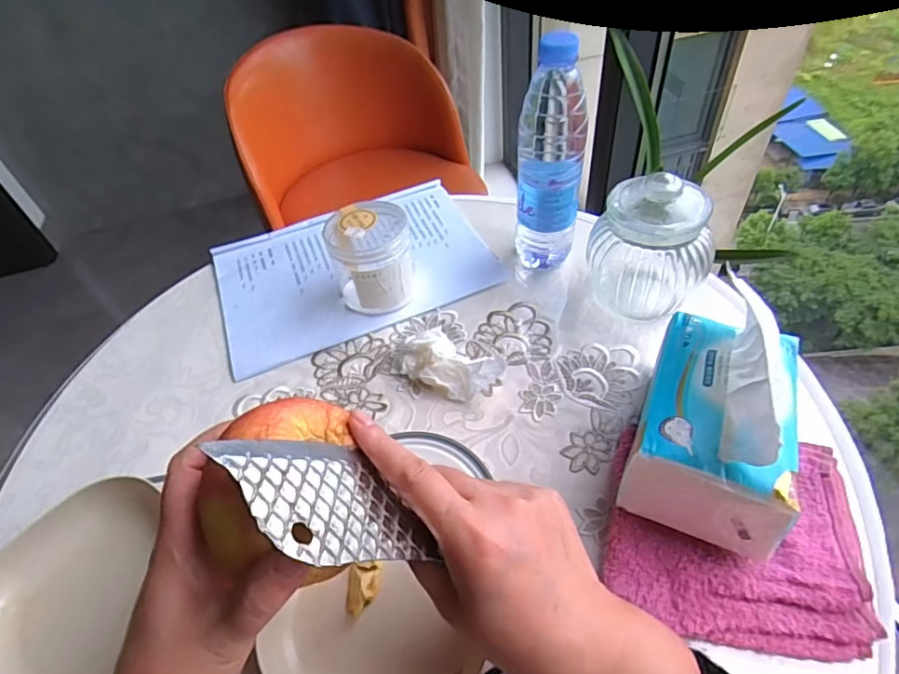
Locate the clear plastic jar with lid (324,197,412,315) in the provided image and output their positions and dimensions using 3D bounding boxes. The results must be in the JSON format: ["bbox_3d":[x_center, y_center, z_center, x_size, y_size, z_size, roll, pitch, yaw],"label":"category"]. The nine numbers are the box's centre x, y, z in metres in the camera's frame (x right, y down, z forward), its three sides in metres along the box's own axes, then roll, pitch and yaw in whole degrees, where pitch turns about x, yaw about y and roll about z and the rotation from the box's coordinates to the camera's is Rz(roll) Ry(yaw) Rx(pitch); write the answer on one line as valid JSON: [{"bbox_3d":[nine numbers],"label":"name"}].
[{"bbox_3d":[-0.076,-0.076,0.523,0.078,0.092,0.076,-3,49,3],"label":"clear plastic jar with lid"}]

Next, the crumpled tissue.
[{"bbox_3d":[0.000,0.018,0.468,0.103,0.032,0.055,22,54,22],"label":"crumpled tissue"}]

